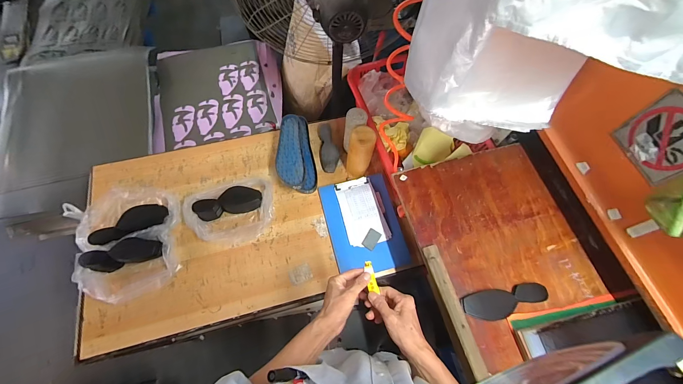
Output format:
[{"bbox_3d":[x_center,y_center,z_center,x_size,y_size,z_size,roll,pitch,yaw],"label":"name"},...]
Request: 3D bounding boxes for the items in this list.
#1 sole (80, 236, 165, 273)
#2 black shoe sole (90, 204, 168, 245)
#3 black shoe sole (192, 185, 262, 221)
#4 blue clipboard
[{"bbox_3d":[-0.632,0.181,0.837,0.193,0.069,0.070,-12,67,-25],"label":"sole"},{"bbox_3d":[-0.629,0.090,0.850,0.207,0.039,0.069,-25,70,-13],"label":"black shoe sole"},{"bbox_3d":[-0.354,0.037,0.917,0.204,0.087,0.072,-9,68,-7],"label":"black shoe sole"},{"bbox_3d":[0.073,0.103,0.934,0.226,0.030,0.309,-13,68,-8],"label":"blue clipboard"}]

